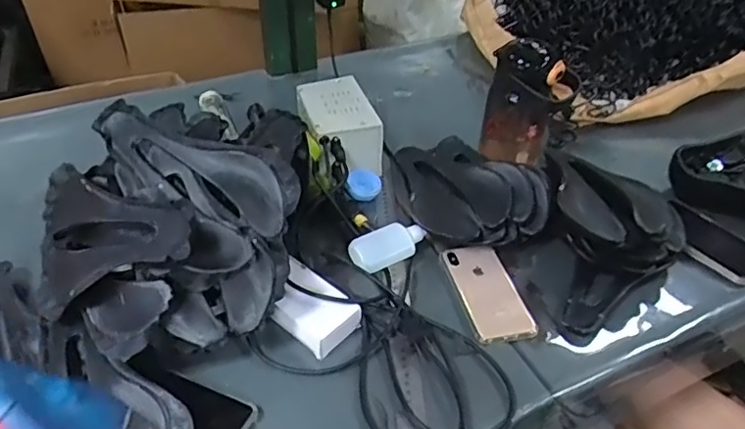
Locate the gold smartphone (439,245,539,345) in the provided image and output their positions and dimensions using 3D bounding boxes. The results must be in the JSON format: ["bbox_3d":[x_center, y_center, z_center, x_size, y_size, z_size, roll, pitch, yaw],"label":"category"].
[{"bbox_3d":[0.134,0.088,0.658,0.072,0.014,0.138,-8,40,-13],"label":"gold smartphone"}]

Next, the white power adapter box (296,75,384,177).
[{"bbox_3d":[-0.052,-0.132,0.821,0.098,0.077,0.154,-9,40,-14],"label":"white power adapter box"}]

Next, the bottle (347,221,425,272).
[{"bbox_3d":[0.020,0.041,0.688,0.099,0.039,0.045,-20,44,-27],"label":"bottle"}]

